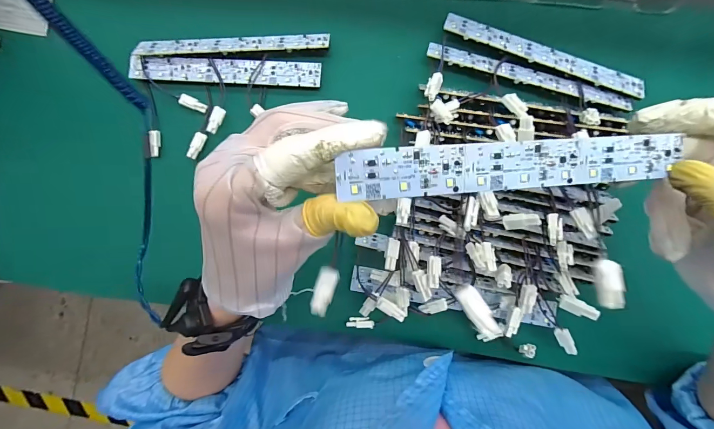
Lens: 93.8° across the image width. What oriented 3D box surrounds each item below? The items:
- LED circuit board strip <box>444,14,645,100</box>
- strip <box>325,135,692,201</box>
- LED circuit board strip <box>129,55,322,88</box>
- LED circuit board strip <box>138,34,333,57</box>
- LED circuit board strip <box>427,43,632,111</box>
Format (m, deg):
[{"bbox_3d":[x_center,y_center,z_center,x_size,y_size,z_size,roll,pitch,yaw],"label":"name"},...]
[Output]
[{"bbox_3d":[0.175,-0.150,0.315,0.189,0.005,0.023,21,72,2],"label":"LED circuit board strip"},{"bbox_3d":[0.082,-0.025,0.170,0.182,0.006,0.024,-5,90,-9],"label":"strip"},{"bbox_3d":[-0.132,-0.144,0.335,0.190,0.010,0.026,4,88,2],"label":"LED circuit board strip"},{"bbox_3d":[-0.124,-0.169,0.330,0.192,0.009,0.018,-1,88,2],"label":"LED circuit board strip"},{"bbox_3d":[0.160,-0.130,0.315,0.189,0.006,0.026,16,64,3],"label":"LED circuit board strip"}]

